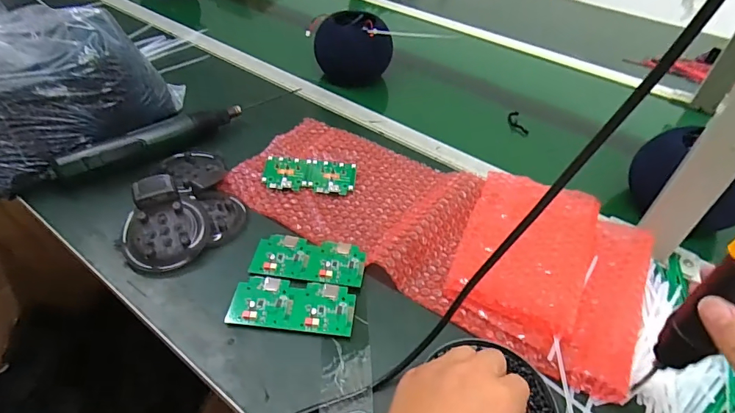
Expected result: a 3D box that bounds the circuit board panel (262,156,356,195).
[{"bbox_3d":[-0.075,-0.042,0.557,0.117,0.011,0.053,4,44,-1],"label":"circuit board panel"}]

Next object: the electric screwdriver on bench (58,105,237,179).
[{"bbox_3d":[-0.269,-0.086,0.561,0.230,0.030,0.040,-32,55,-32],"label":"electric screwdriver on bench"}]

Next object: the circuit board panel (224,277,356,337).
[{"bbox_3d":[-0.072,0.094,0.417,0.117,0.006,0.051,7,44,3],"label":"circuit board panel"}]

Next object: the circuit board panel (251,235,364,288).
[{"bbox_3d":[-0.062,0.055,0.460,0.118,0.007,0.056,8,44,4],"label":"circuit board panel"}]

